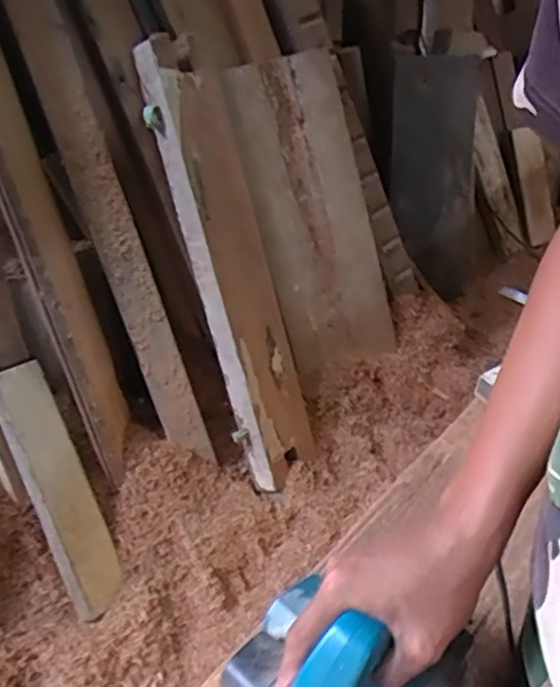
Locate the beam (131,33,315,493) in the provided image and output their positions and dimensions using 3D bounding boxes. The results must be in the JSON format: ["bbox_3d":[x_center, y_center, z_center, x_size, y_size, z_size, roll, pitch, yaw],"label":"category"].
[{"bbox_3d":[-0.073,-0.132,1.197,0.175,0.795,0.055,-21,14,-27],"label":"beam"}]

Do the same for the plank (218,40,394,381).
[{"bbox_3d":[0.073,-0.244,1.342,0.304,0.629,0.032,-32,23,-35],"label":"plank"}]

